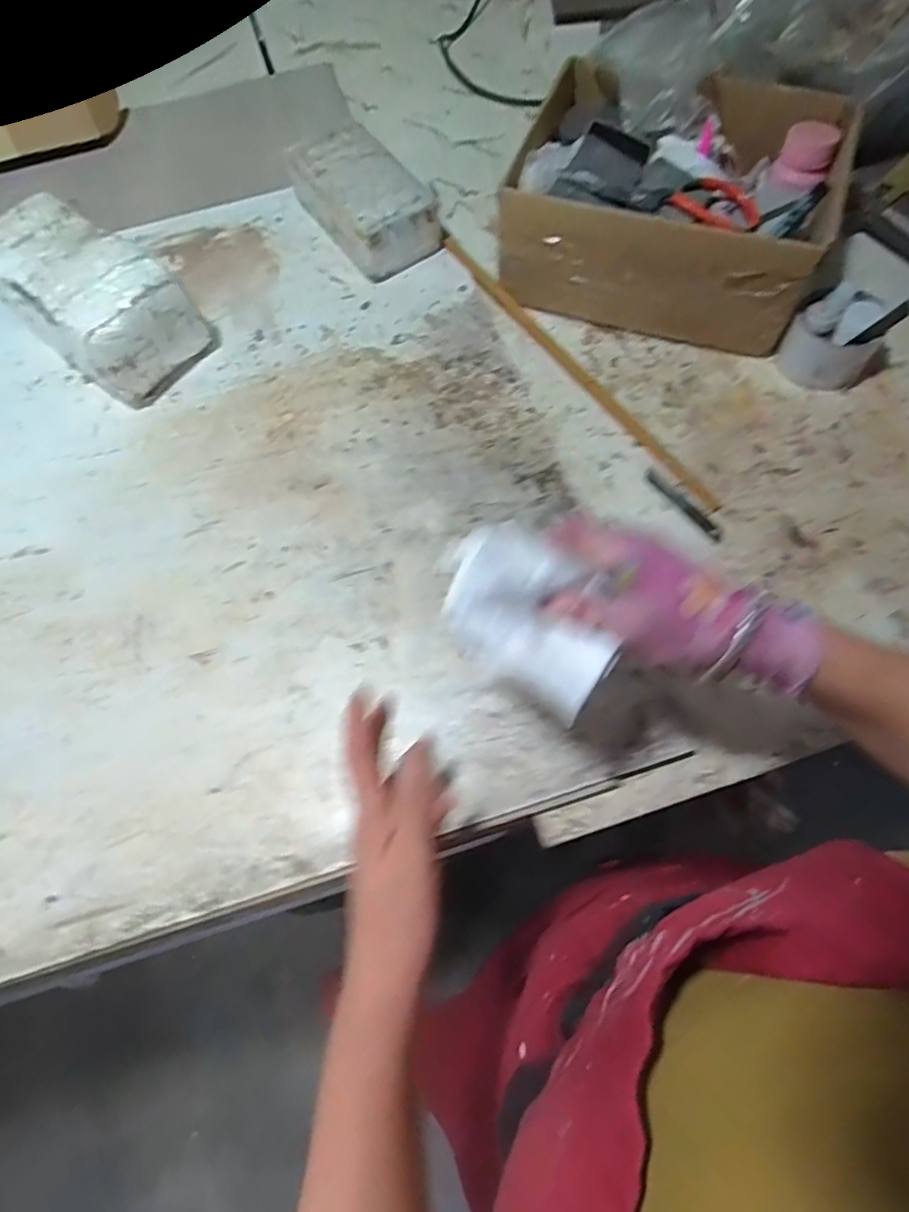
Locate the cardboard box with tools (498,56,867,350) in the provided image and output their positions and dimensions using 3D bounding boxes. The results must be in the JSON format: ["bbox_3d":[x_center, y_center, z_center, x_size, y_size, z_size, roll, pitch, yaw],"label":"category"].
[{"bbox_3d":[0.236,-0.451,0.646,0.311,0.128,0.306,19,69,11],"label":"cardboard box with tools"}]

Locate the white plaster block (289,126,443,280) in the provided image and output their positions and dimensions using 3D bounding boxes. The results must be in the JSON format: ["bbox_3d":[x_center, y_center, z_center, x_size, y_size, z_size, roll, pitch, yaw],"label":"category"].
[{"bbox_3d":[-0.111,-0.491,0.712,0.108,0.071,0.206,-32,69,-10],"label":"white plaster block"}]

